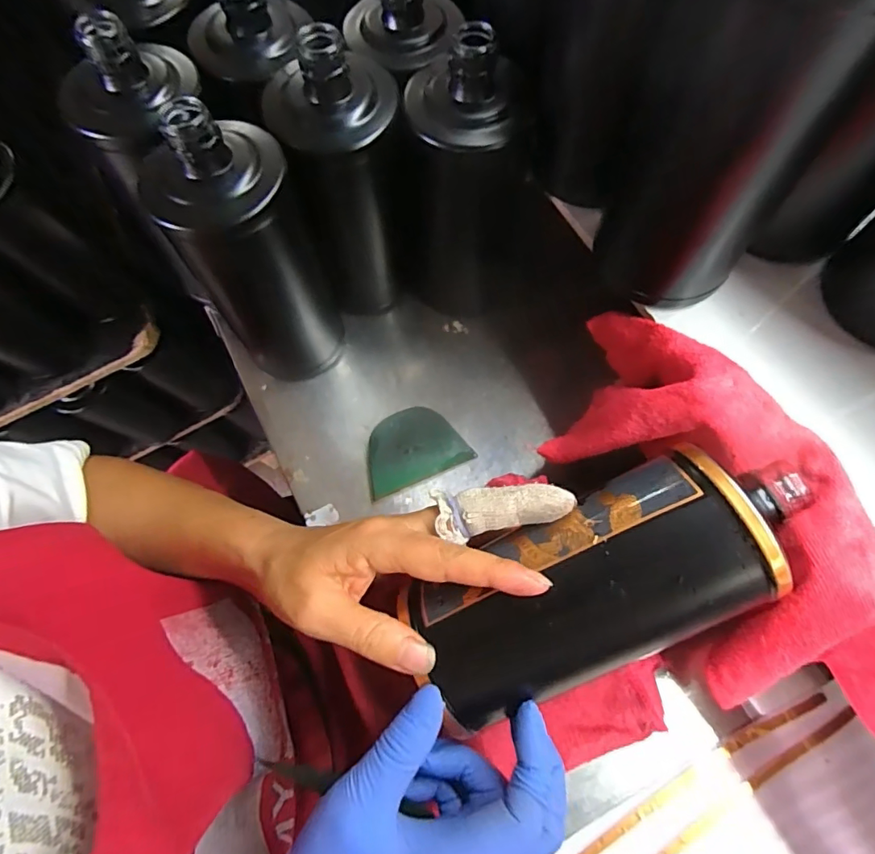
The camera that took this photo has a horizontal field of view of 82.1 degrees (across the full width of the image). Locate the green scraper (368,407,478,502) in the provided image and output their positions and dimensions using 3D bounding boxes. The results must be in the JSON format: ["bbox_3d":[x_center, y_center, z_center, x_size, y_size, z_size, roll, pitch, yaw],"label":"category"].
[{"bbox_3d":[-0.019,0.016,0.386,0.079,0.013,0.056,-23,74,-8],"label":"green scraper"}]

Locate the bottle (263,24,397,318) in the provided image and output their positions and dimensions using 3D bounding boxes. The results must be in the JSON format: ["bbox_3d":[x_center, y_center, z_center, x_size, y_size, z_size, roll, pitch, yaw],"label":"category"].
[{"bbox_3d":[-0.060,-0.167,0.355,0.080,0.191,0.079,-19,72,0],"label":"bottle"}]

